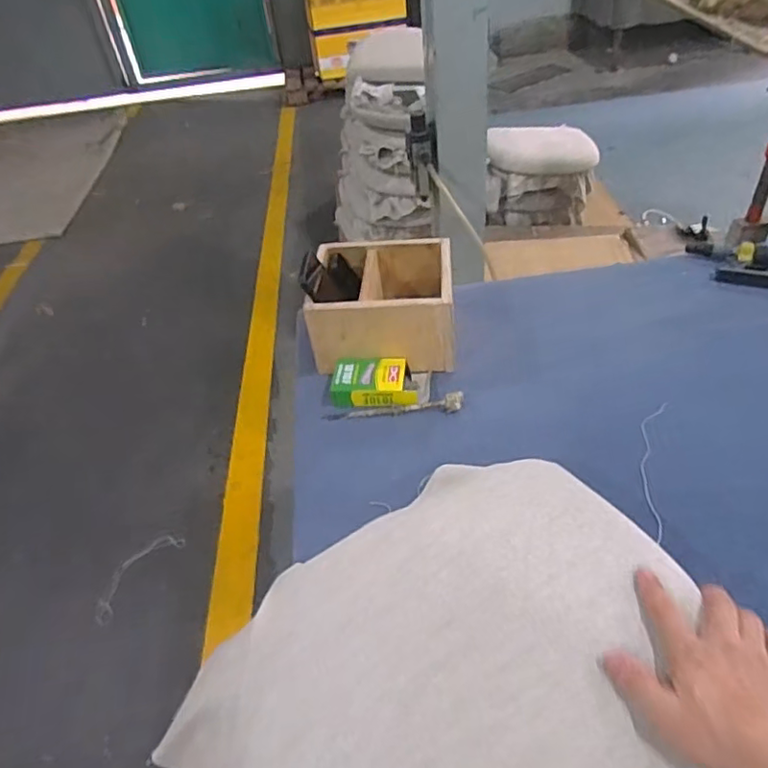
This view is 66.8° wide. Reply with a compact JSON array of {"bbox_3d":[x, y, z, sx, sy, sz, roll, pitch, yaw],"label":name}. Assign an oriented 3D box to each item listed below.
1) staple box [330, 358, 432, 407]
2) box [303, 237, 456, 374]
[{"bbox_3d":[-0.005,-0.005,0.891,0.148,0.033,0.082,0,43,8],"label":"staple box"},{"bbox_3d":[0.005,-0.135,0.955,0.232,0.123,0.227,-5,43,4],"label":"box"}]

